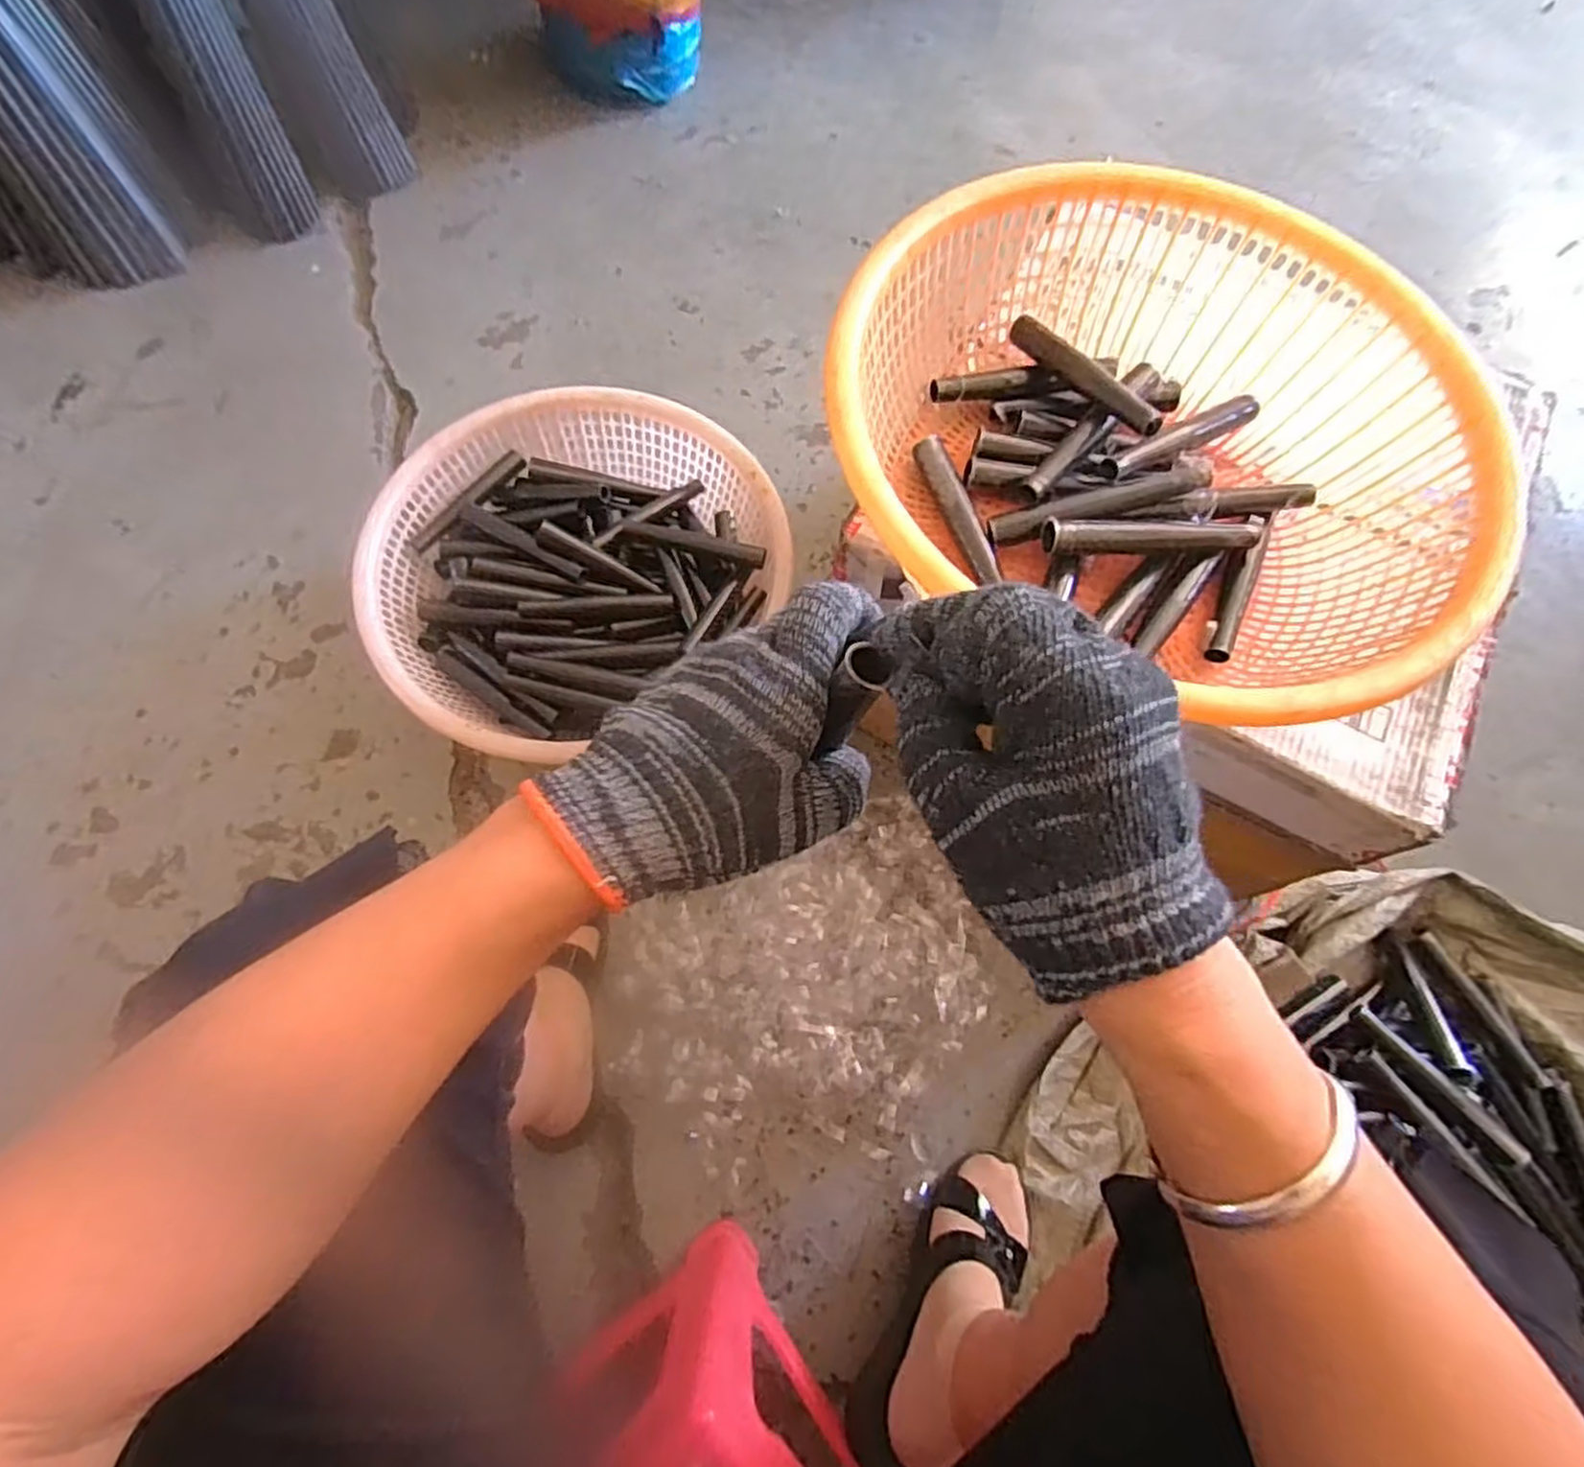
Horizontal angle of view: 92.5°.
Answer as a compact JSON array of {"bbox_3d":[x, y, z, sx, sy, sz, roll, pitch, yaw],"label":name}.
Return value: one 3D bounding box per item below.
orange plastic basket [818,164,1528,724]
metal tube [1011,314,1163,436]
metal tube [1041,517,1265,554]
[{"bbox_3d":[0.232,-0.190,0.509,0.387,0.133,0.362,32,73,8],"label":"orange plastic basket"},{"bbox_3d":[0.204,-0.259,0.540,0.015,0.022,0.152,-28,61,-11],"label":"metal tube"},{"bbox_3d":[0.246,-0.134,0.522,0.149,0.027,0.026,-1,71,-3],"label":"metal tube"}]

